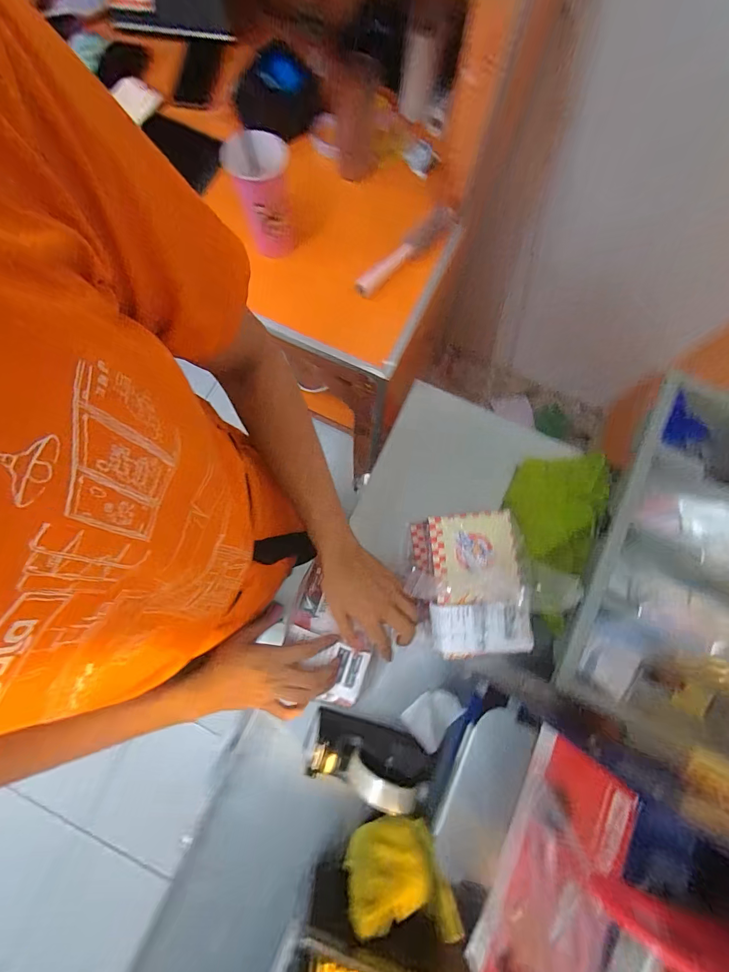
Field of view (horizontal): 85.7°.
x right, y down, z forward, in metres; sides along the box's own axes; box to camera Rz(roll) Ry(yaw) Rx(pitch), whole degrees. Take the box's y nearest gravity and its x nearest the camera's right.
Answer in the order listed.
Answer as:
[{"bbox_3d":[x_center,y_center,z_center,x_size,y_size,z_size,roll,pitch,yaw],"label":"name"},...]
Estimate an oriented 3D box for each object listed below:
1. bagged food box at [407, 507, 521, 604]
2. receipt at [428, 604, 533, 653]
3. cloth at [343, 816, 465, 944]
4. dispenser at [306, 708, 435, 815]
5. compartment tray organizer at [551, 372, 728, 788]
[{"bbox_3d":[0.128,0.097,0.521,0.129,0.074,0.113,-1,76,-2],"label":"bagged food box"},{"bbox_3d":[0.147,0.176,0.483,0.123,0.016,0.057,-1,76,-2],"label":"receipt"},{"bbox_3d":[0.044,0.462,0.469,0.124,0.034,0.102,9,32,-5],"label":"cloth"},{"bbox_3d":[0.005,0.351,0.503,0.153,0.102,0.057,15,76,2],"label":"dispenser"},{"bbox_3d":[0.478,0.112,0.566,0.258,0.094,0.484,28,77,5],"label":"compartment tray organizer"}]

